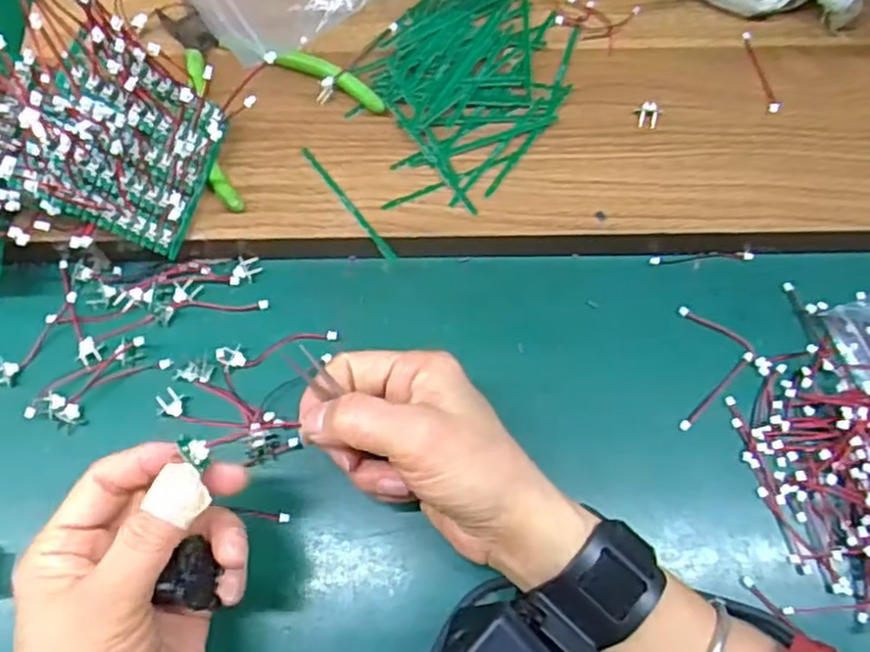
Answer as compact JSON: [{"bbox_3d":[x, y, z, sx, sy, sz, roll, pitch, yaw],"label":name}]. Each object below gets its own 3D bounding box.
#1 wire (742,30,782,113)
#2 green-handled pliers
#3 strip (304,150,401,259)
[{"bbox_3d":[0.192,-0.150,0.421,0.006,0.007,0.058,-7,68,-3],"label":"wire"},{"bbox_3d":[-0.113,-0.144,0.409,0.104,0.014,0.137,-37,73,-14],"label":"green-handled pliers"},{"bbox_3d":[-0.048,-0.068,0.390,0.005,0.004,0.083,-36,72,-13],"label":"strip"}]

